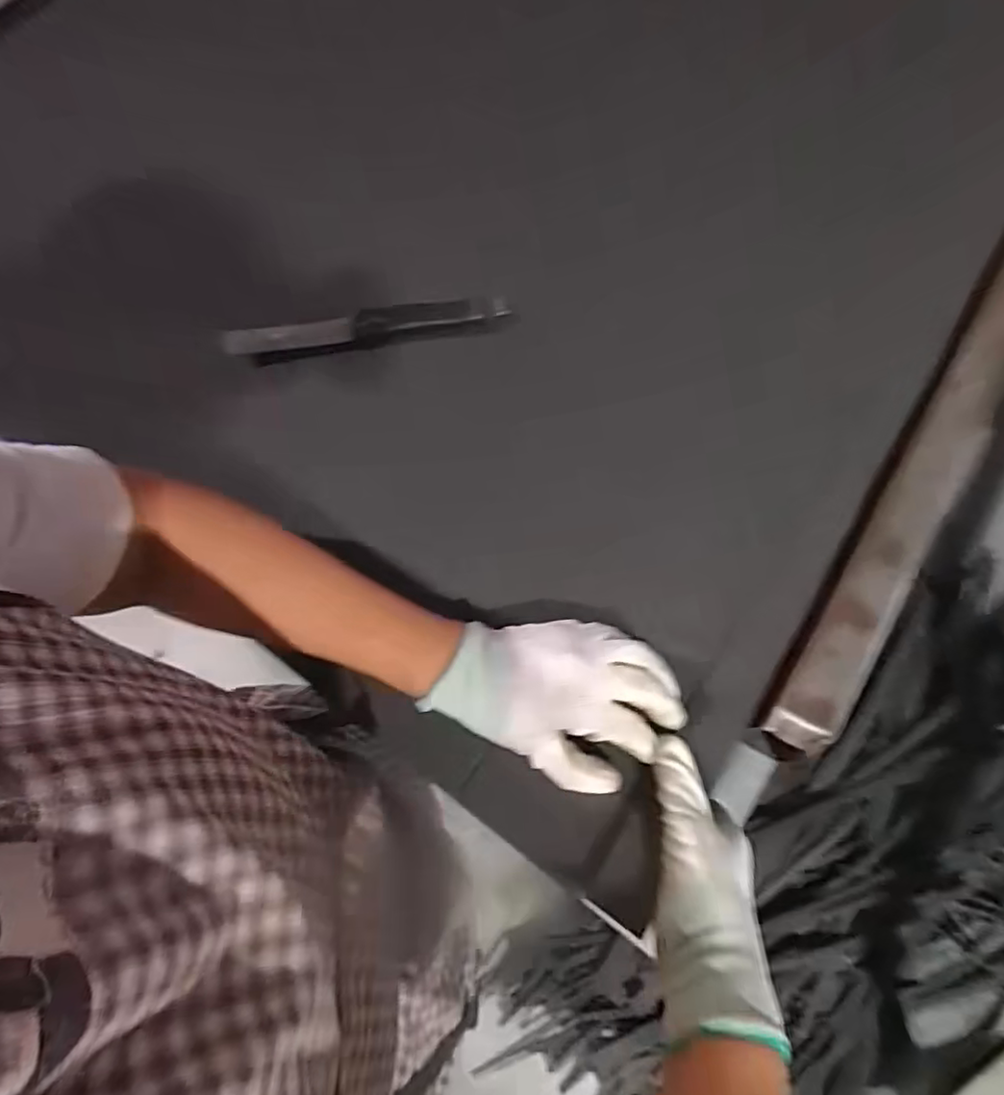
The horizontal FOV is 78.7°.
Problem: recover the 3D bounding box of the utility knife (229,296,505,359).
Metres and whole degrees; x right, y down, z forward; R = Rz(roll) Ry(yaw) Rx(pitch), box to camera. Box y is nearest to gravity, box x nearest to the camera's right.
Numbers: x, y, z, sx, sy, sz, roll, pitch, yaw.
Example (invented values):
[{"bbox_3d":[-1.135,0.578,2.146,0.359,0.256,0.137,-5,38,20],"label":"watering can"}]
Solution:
[{"bbox_3d":[-0.109,-0.178,0.493,0.228,0.019,0.024,-8,71,-3],"label":"utility knife"}]

